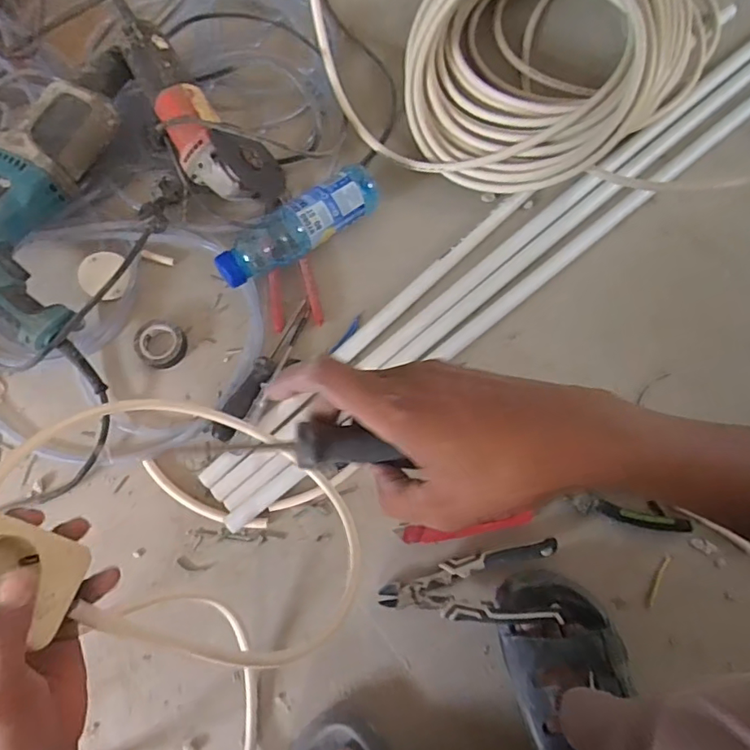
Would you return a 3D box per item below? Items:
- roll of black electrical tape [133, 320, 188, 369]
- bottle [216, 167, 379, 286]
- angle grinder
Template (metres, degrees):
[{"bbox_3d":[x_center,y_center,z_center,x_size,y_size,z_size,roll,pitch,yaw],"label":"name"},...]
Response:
[{"bbox_3d":[-0.257,-0.038,0.629,0.056,0.017,0.057,0,75,0],"label":"roll of black electrical tape"},{"bbox_3d":[-0.087,-0.174,0.631,0.216,0.067,0.061,-40,79,-10],"label":"bottle"},{"bbox_3d":[-0.216,-0.314,0.630,0.100,0.078,0.254,-40,97,-10],"label":"angle grinder"}]

